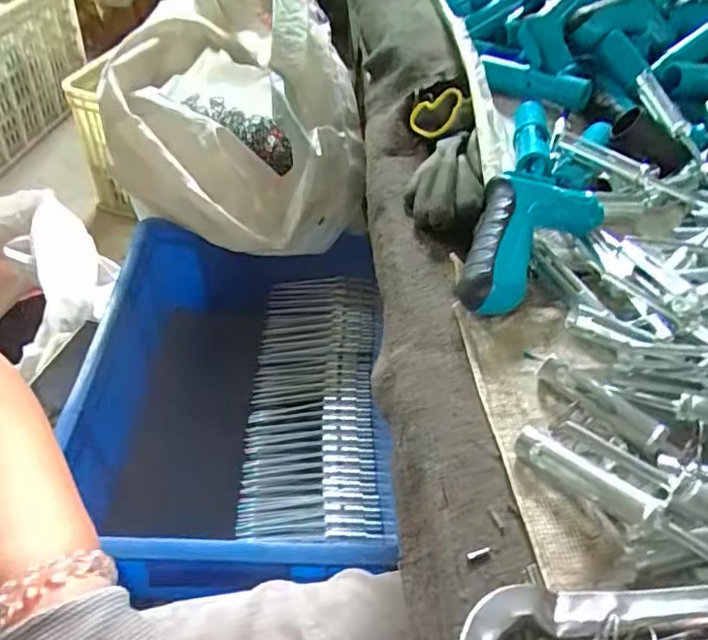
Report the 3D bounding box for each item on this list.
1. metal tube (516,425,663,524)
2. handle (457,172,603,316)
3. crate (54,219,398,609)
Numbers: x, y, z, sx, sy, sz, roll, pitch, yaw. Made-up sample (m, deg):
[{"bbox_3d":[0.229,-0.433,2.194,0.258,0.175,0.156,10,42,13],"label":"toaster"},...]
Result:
[{"bbox_3d":[0.116,0.079,0.301,0.013,0.014,0.072,-33,42,-31],"label":"metal tube"},{"bbox_3d":[0.114,-0.060,0.415,0.070,0.050,0.138,37,54,26],"label":"handle"},{"bbox_3d":[-0.111,0.097,0.616,0.273,0.183,0.377,3,47,-4],"label":"crate"}]

